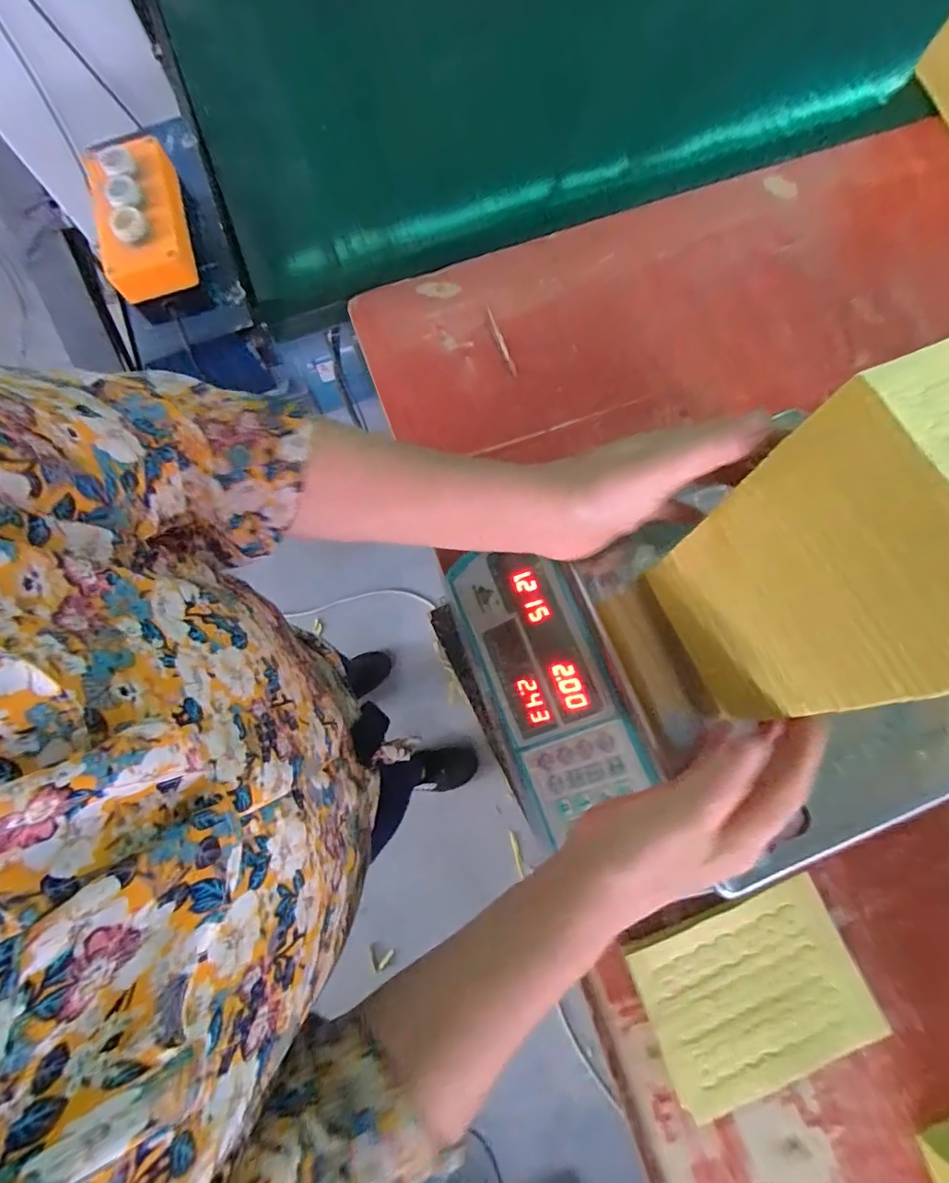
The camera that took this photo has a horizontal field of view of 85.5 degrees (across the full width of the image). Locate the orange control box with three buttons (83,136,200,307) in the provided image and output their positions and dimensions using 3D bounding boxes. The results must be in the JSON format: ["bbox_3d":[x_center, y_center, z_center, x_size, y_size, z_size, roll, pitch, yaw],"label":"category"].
[{"bbox_3d":[-0.317,-0.355,0.490,0.086,0.056,0.140,-17,78,-4],"label":"orange control box with three buttons"}]

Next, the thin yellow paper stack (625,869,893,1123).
[{"bbox_3d":[0.212,0.304,0.394,0.162,0.019,0.117,-22,79,-5],"label":"thin yellow paper stack"}]

